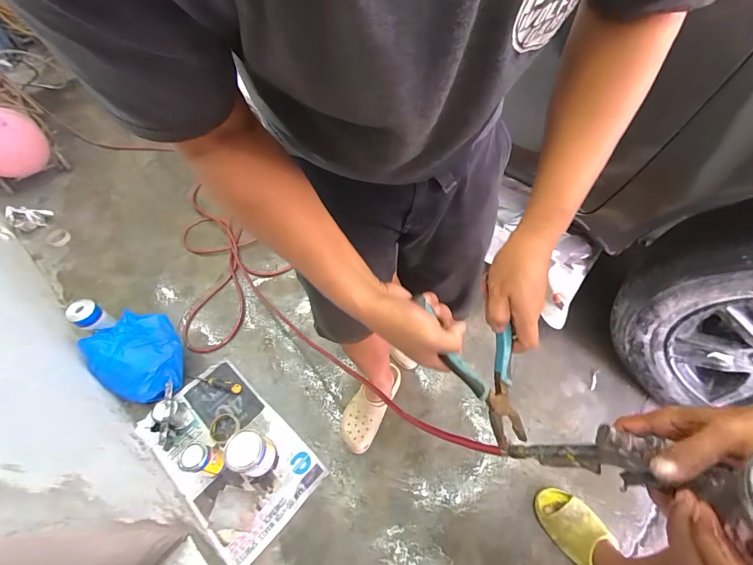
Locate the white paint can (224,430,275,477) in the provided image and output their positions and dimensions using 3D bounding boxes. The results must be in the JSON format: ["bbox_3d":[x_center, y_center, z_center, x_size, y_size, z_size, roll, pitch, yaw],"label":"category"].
[{"bbox_3d":[-0.354,0.482,0.984,0.101,0.136,0.100,0,54,1],"label":"white paint can"}]

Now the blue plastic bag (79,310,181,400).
[{"bbox_3d":[-0.755,0.241,1.115,0.239,0.153,0.247,-30,60,-18],"label":"blue plastic bag"}]

